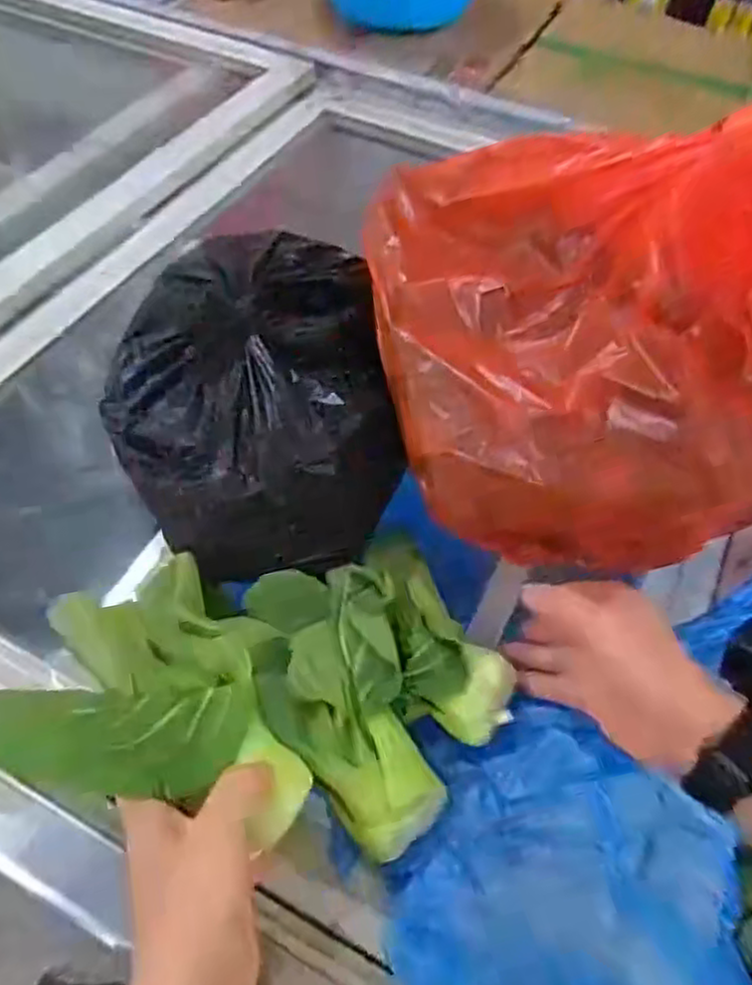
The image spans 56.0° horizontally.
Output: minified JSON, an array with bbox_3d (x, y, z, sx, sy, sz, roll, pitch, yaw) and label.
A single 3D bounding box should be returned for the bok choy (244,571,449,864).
[{"bbox_3d":[-0.020,0.121,0.404,0.082,0.050,0.156,-13,56,-12],"label":"bok choy"}]

